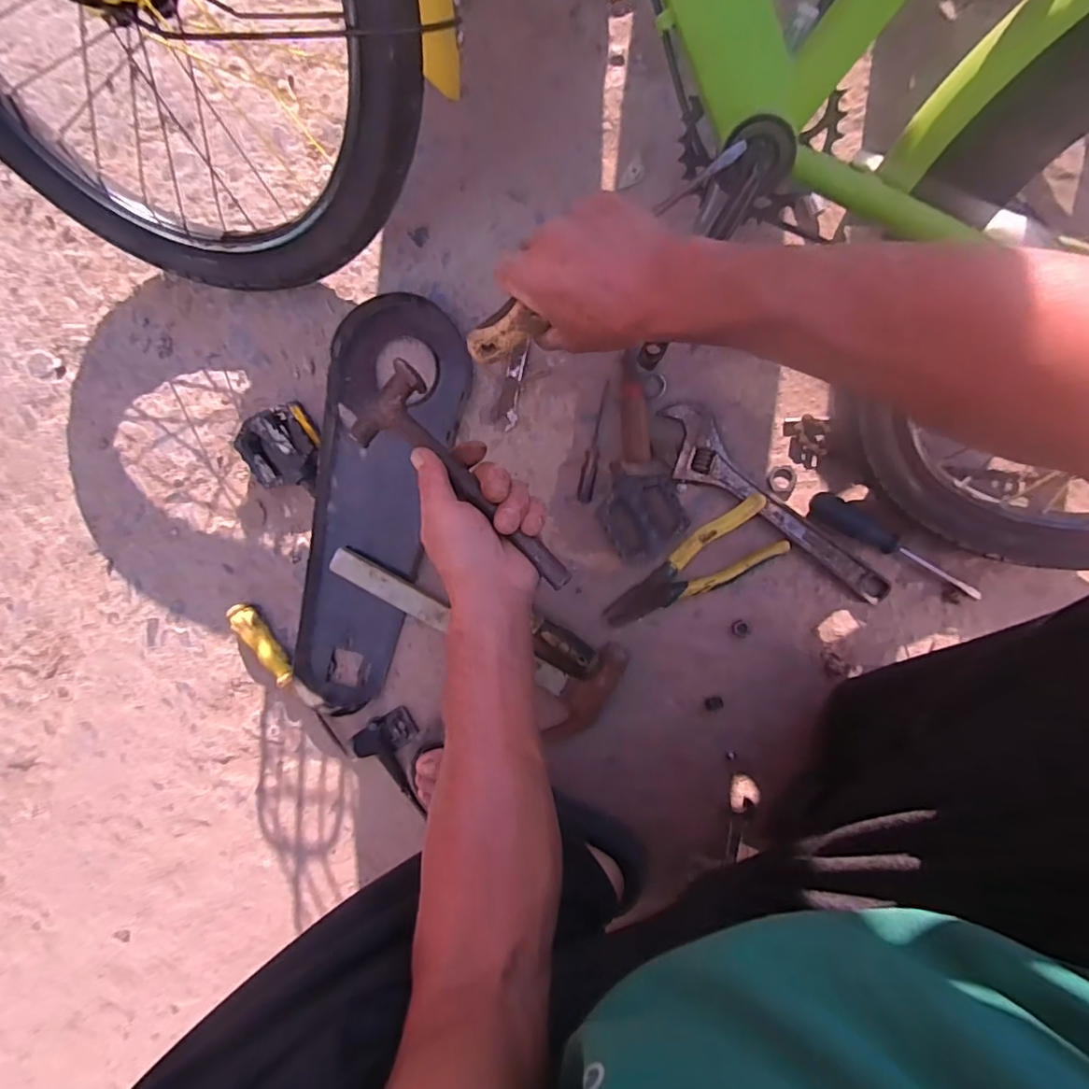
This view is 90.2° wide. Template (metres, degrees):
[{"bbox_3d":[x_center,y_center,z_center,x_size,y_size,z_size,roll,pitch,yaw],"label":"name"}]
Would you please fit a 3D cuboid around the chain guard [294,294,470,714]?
[{"bbox_3d":[-0.184,-0.036,0.599,0.137,0.028,0.447,13,95,4],"label":"chain guard"}]

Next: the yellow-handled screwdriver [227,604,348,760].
[{"bbox_3d":[-0.285,0.153,0.614,0.027,0.022,0.205,-35,90,6],"label":"yellow-handled screwdriver"}]

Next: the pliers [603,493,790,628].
[{"bbox_3d":[0.150,0.027,0.561,0.193,0.019,0.064,-32,91,6],"label":"pliers"}]

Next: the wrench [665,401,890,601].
[{"bbox_3d":[0.229,-0.031,0.556,0.288,0.013,0.060,42,96,1],"label":"wrench"}]

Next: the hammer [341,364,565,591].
[{"bbox_3d":[-0.062,-0.048,0.424,0.218,0.021,0.069,45,98,6],"label":"hammer"}]

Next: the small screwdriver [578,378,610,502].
[{"bbox_3d":[0.053,-0.108,0.576,0.017,0.012,0.126,10,95,4],"label":"small screwdriver"}]

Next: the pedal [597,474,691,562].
[{"bbox_3d":[0.101,-0.033,0.558,0.081,0.023,0.083,0,94,5],"label":"pedal"}]

